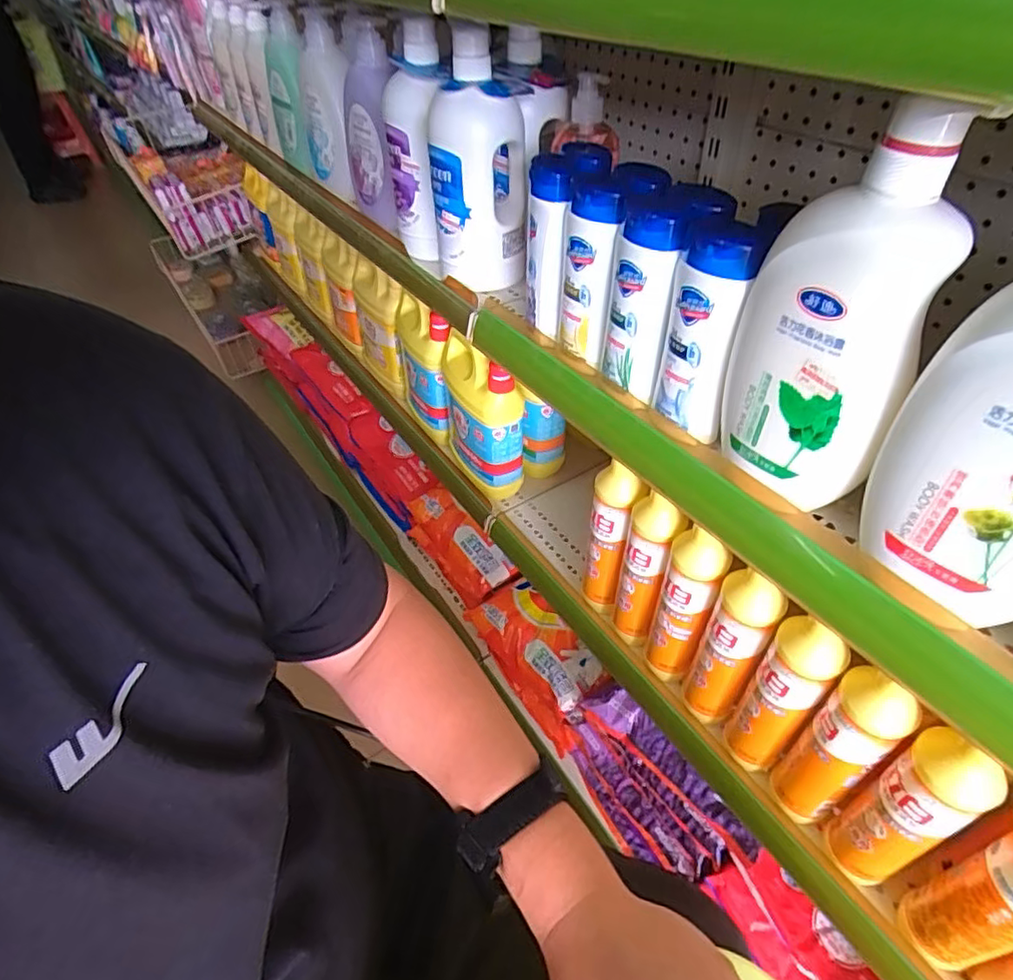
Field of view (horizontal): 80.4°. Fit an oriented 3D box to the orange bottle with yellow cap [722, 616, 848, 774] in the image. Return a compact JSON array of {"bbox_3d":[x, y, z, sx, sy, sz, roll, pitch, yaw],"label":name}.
[{"bbox_3d":[0.237,0.183,0.521,0.051,0.206,0.038,32,54,30],"label":"orange bottle with yellow cap"}]

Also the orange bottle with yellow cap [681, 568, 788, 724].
[{"bbox_3d":[0.206,0.153,0.557,0.047,0.207,0.038,27,52,27],"label":"orange bottle with yellow cap"}]

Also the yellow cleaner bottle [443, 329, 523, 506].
[{"bbox_3d":[-0.035,-0.100,0.819,0.061,0.196,0.136,-21,47,-18],"label":"yellow cleaner bottle"}]

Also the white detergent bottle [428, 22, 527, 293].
[{"bbox_3d":[-0.028,-0.322,0.602,0.094,0.216,0.068,-1,44,1],"label":"white detergent bottle"}]

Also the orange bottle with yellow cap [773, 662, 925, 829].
[{"bbox_3d":[0.267,0.214,0.489,0.041,0.201,0.051,-27,50,-23],"label":"orange bottle with yellow cap"}]

